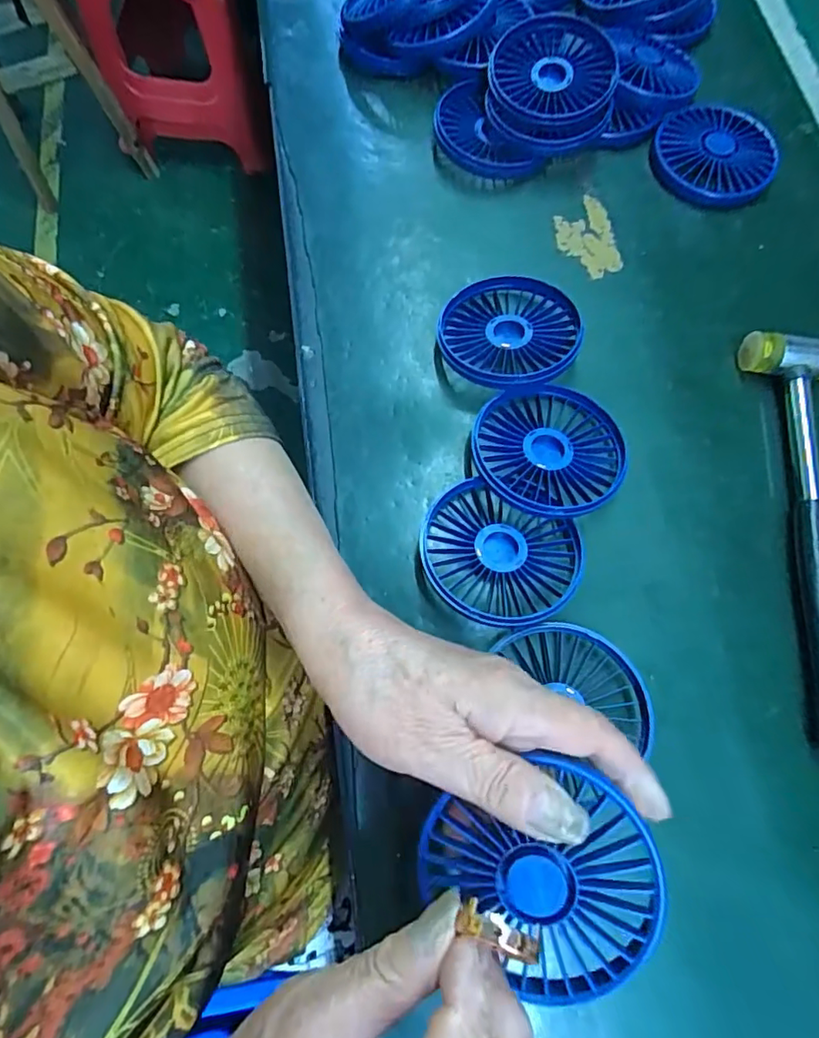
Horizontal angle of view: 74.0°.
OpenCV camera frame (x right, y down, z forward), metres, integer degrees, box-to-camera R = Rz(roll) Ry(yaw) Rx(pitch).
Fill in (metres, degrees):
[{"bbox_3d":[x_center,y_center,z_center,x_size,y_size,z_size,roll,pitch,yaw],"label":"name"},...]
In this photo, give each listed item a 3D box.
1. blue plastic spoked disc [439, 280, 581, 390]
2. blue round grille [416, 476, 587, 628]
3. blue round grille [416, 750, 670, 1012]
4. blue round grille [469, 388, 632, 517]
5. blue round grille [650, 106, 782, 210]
[{"bbox_3d":[0.063,-0.119,0.343,0.086,0.024,0.084,0,72,0],"label":"blue plastic spoked disc"},{"bbox_3d":[0.048,0.021,0.300,0.085,0.019,0.073,27,74,9],"label":"blue round grille"},{"bbox_3d":[0.050,0.129,0.202,0.082,0.013,0.076,0,88,8],"label":"blue round grille"},{"bbox_3d":[0.083,-0.040,0.317,0.087,0.023,0.084,0,72,0],"label":"blue round grille"},{"bbox_3d":[0.222,-0.266,0.397,0.085,0.014,0.082,0,72,0],"label":"blue round grille"}]

